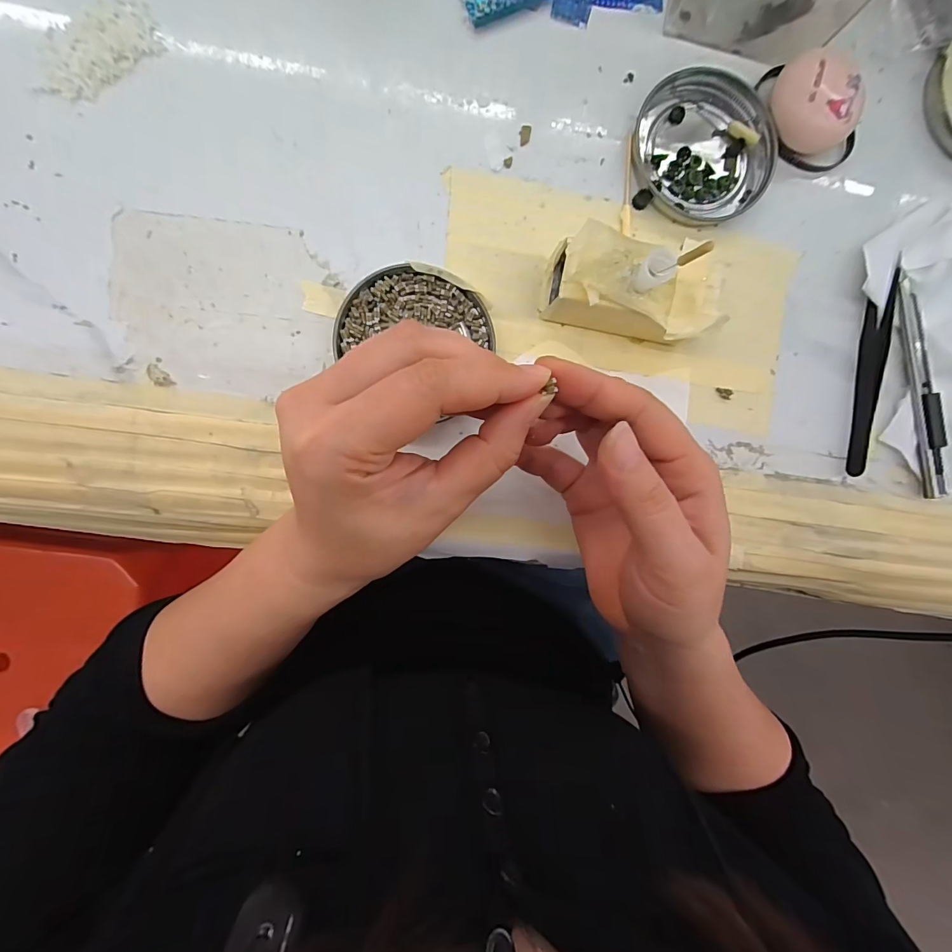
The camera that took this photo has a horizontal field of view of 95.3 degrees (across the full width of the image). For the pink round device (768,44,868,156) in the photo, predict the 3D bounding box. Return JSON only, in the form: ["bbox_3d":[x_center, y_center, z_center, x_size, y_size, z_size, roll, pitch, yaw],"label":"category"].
[{"bbox_3d":[0.181,-0.200,0.235,0.038,0.024,0.047,-42,94,-3],"label":"pink round device"}]

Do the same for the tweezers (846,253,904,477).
[{"bbox_3d":[0.227,-0.063,0.248,0.015,0.007,0.123,12,90,-6],"label":"tweezers"}]

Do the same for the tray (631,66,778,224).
[{"bbox_3d":[0.125,-0.181,0.238,0.076,0.008,0.076,-11,92,-5],"label":"tray"}]

